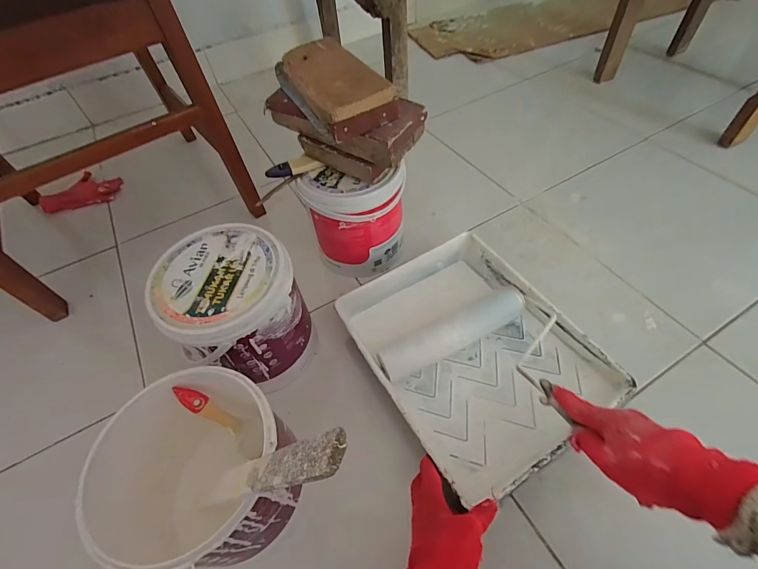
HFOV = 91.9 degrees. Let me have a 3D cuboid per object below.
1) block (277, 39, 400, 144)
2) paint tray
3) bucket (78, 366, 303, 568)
[{"bbox_3d":[-0.063,-0.269,0.499,0.092,0.050,0.179,-28,57,-15],"label":"block"},{"bbox_3d":[0.133,0.097,0.562,0.280,0.074,0.352,-27,57,-15],"label":"paint tray"},{"bbox_3d":[-0.190,0.219,0.432,0.179,0.204,0.177,-2,54,3],"label":"bucket"}]

